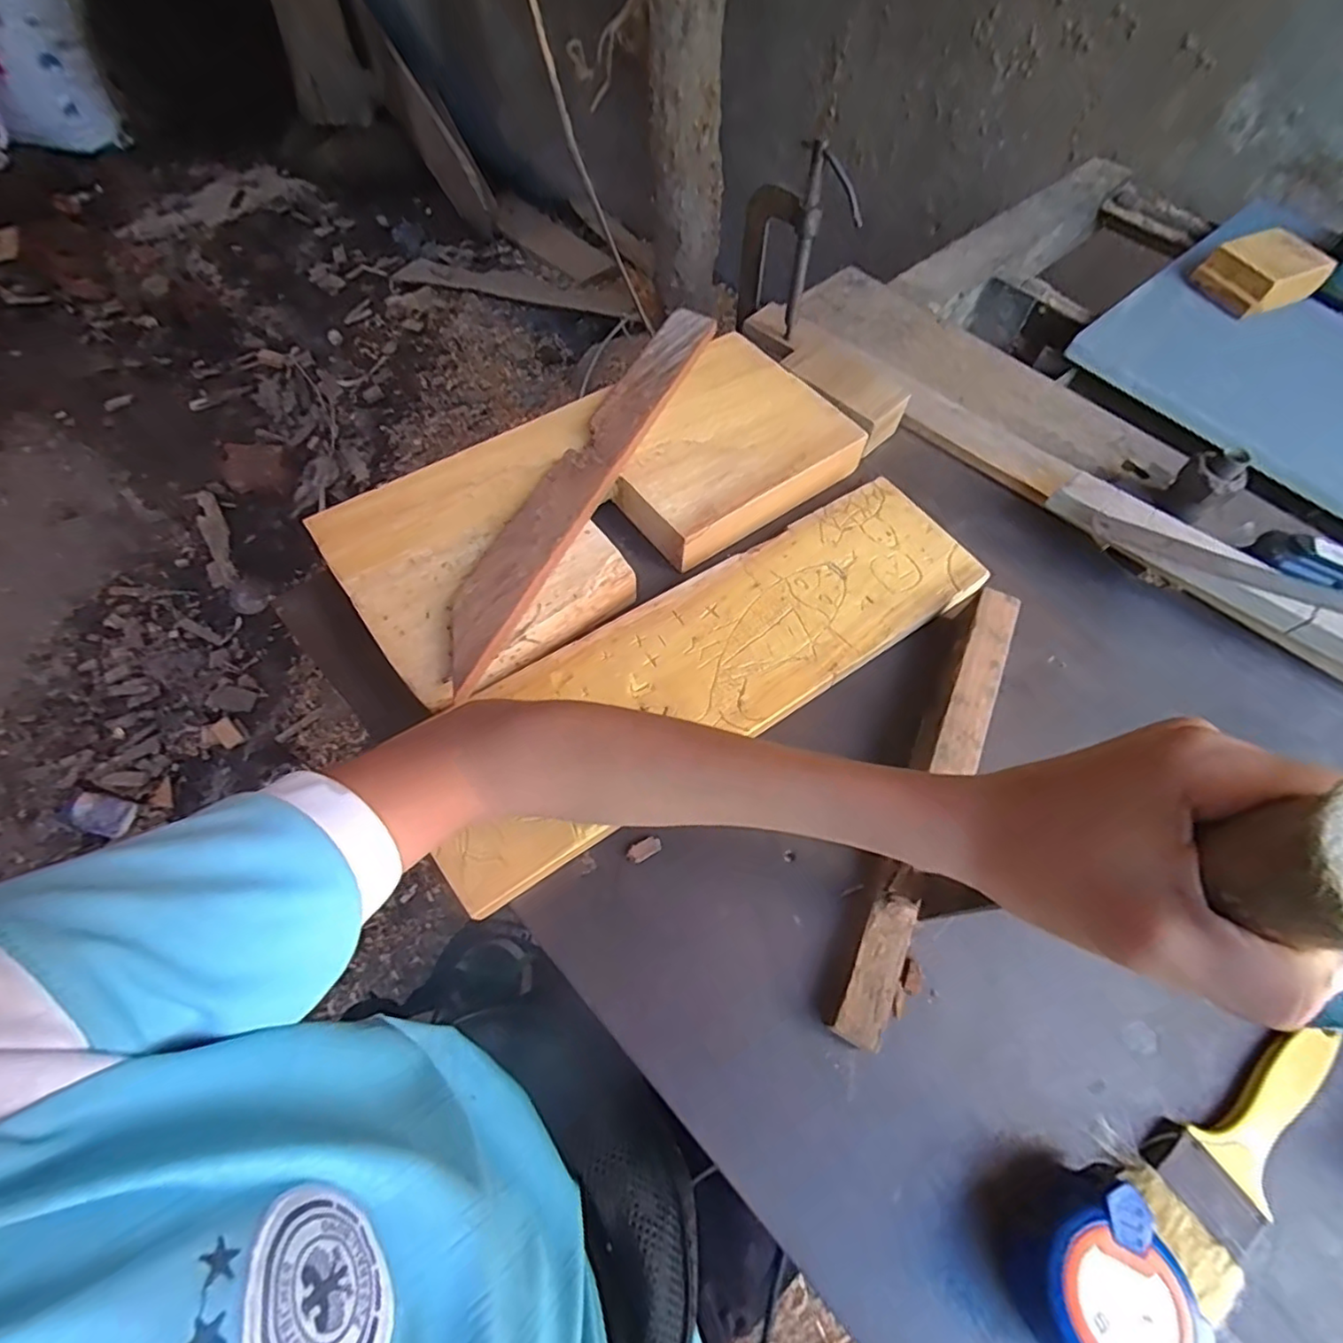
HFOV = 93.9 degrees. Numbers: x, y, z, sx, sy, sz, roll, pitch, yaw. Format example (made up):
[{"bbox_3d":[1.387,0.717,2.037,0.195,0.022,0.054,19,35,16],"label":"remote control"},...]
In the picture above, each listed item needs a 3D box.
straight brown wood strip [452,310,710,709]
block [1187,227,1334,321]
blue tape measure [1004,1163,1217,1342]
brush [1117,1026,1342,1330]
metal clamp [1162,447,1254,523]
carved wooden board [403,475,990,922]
[{"bbox_3d":[-0.062,-0.144,0.443,0.051,0.017,0.370,22,63,9],"label":"straight brown wood strip"},{"bbox_3d":[0.614,-0.415,0.651,0.119,0.031,0.081,-25,64,-12],"label":"block"},{"bbox_3d":[0.180,0.256,0.265,0.056,0.046,0.061,1,61,-2],"label":"blue tape measure"},{"bbox_3d":[0.278,0.224,0.306,0.148,0.016,0.054,-33,68,-18],"label":"brush"},{"bbox_3d":[0.395,-0.139,0.464,0.027,0.048,0.036,-23,65,-14],"label":"metal clamp"},{"bbox_3d":[0.030,-0.009,0.414,0.401,0.019,0.116,-30,67,-17],"label":"carved wooden board"}]

